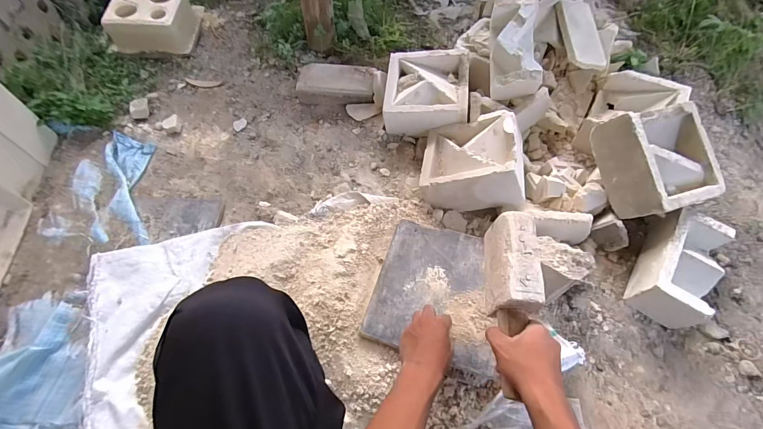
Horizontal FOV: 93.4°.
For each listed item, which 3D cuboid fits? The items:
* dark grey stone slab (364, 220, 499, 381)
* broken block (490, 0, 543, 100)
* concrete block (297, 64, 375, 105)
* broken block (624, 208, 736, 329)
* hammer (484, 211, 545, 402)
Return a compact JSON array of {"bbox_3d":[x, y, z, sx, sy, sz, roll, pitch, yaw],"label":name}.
[{"bbox_3d":[0.106,0.135,0.665,0.222,0.014,0.244,15,63,10],"label":"dark grey stone slab"},{"bbox_3d":[0.317,-0.387,0.848,0.102,0.107,0.218,-1,88,1],"label":"broken block"},{"bbox_3d":[-0.122,-0.352,0.991,0.216,0.068,0.113,2,62,3],"label":"concrete block"},{"bbox_3d":[0.576,0.101,0.692,0.110,0.097,0.209,29,65,17],"label":"broken block"},{"bbox_3d":[0.185,0.119,0.508,0.060,0.082,0.242,4,60,4],"label":"hammer"}]

